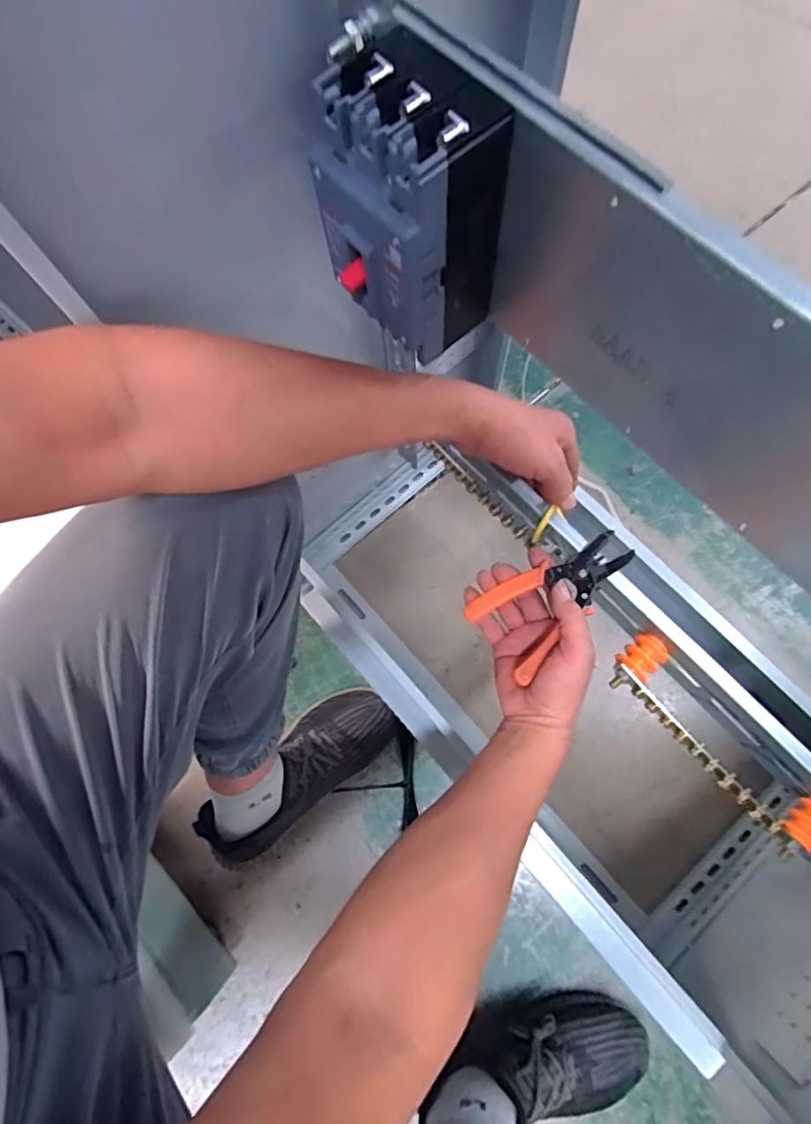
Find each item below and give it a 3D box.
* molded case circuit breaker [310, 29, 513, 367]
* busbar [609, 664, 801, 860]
[{"bbox_3d":[-0.003,-0.181,0.292,0.078,0.122,0.080,-40,76,-8],"label":"molded case circuit breaker"},{"bbox_3d":[0.261,0.174,0.480,0.019,0.014,0.202,-41,77,-9],"label":"busbar"}]

